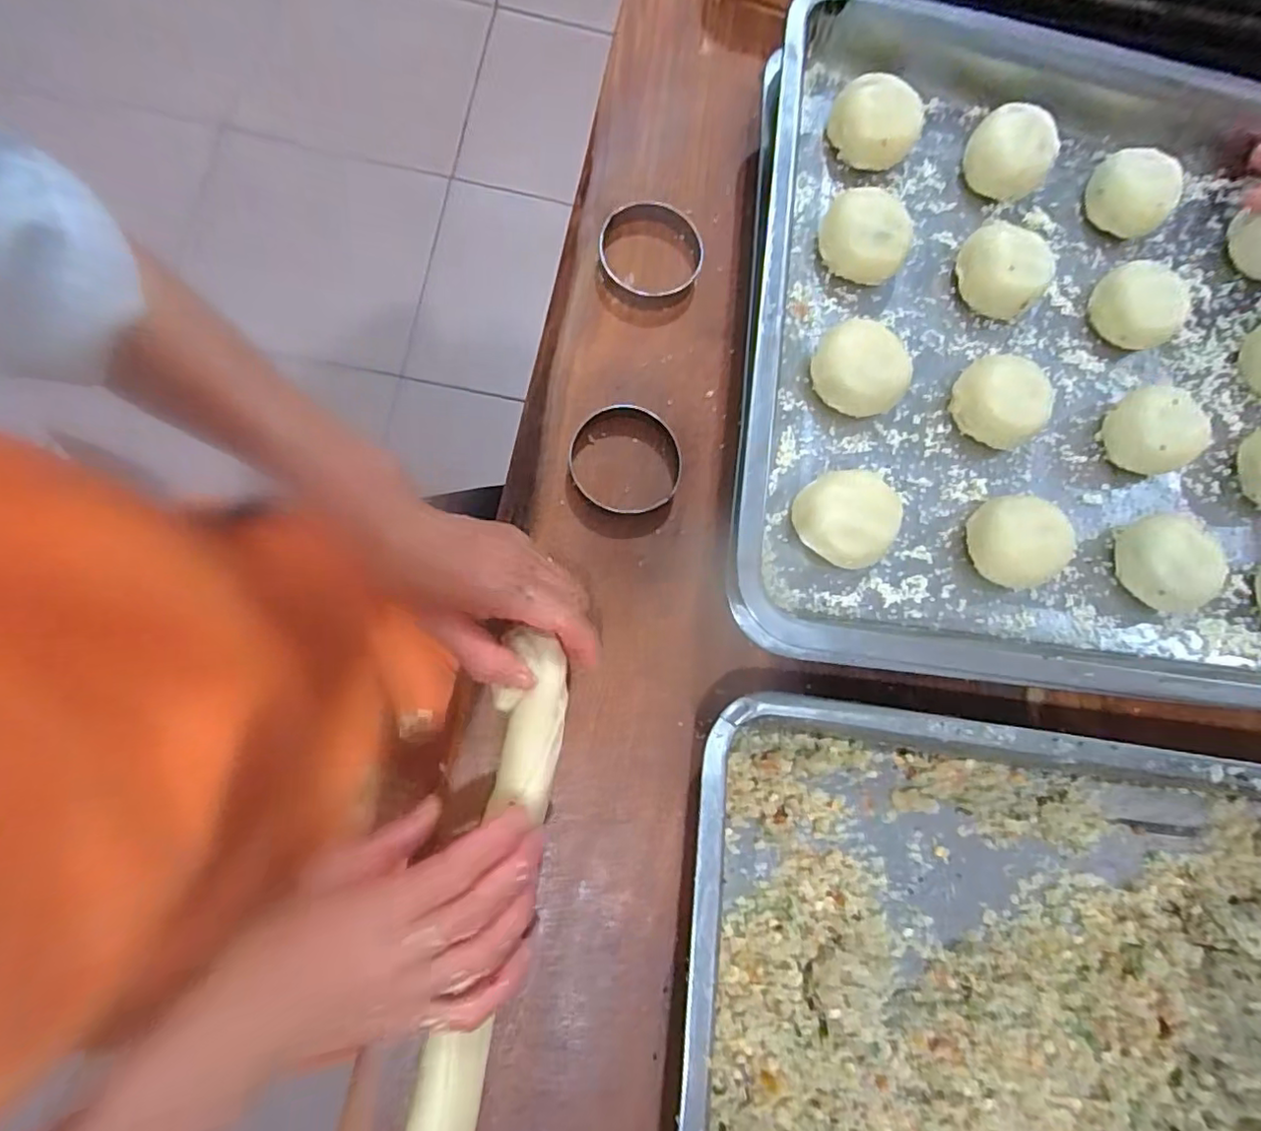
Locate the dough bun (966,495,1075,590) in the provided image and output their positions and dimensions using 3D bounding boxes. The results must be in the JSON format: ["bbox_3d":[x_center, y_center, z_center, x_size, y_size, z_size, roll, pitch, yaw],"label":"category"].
[{"bbox_3d":[0.217,-0.013,0.345,0.049,0.024,0.047,2,79,-6],"label":"dough bun"}]

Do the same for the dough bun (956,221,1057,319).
[{"bbox_3d":[0.228,-0.182,0.377,0.051,0.037,0.047,1,79,-6],"label":"dough bun"}]

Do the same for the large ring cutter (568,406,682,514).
[{"bbox_3d":[-0.003,-0.062,0.368,0.068,0.014,0.067,0,79,-1],"label":"large ring cutter"}]

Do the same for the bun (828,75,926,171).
[{"bbox_3d":[0.152,-0.275,0.381,0.052,0.027,0.052,1,79,-6],"label":"bun"}]

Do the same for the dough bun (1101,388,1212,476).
[{"bbox_3d":[0.312,-0.080,0.366,0.044,0.029,0.049,-25,83,-10],"label":"dough bun"}]

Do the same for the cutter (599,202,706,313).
[{"bbox_3d":[0.013,-0.199,0.396,0.066,0.016,0.068,0,79,-6],"label":"cutter"}]

